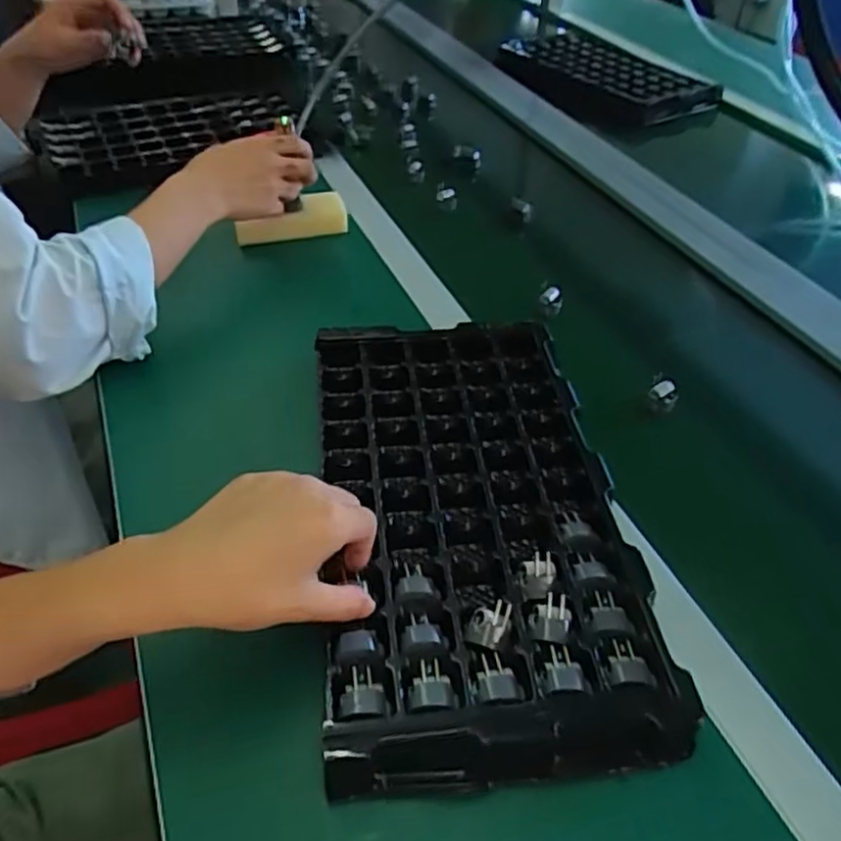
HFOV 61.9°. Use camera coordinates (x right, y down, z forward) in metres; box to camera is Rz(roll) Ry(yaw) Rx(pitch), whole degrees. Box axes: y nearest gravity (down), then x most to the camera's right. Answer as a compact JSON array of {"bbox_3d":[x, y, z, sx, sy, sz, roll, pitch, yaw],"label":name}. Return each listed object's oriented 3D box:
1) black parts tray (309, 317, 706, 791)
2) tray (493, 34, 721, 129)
[{"bbox_3d":[0.032,0.058,0.492,0.197,0.037,0.362,-3,43,-6],"label":"black parts tray"},{"bbox_3d":[0.305,-0.583,1.175,0.186,0.036,0.357,-28,51,-29],"label":"tray"}]

